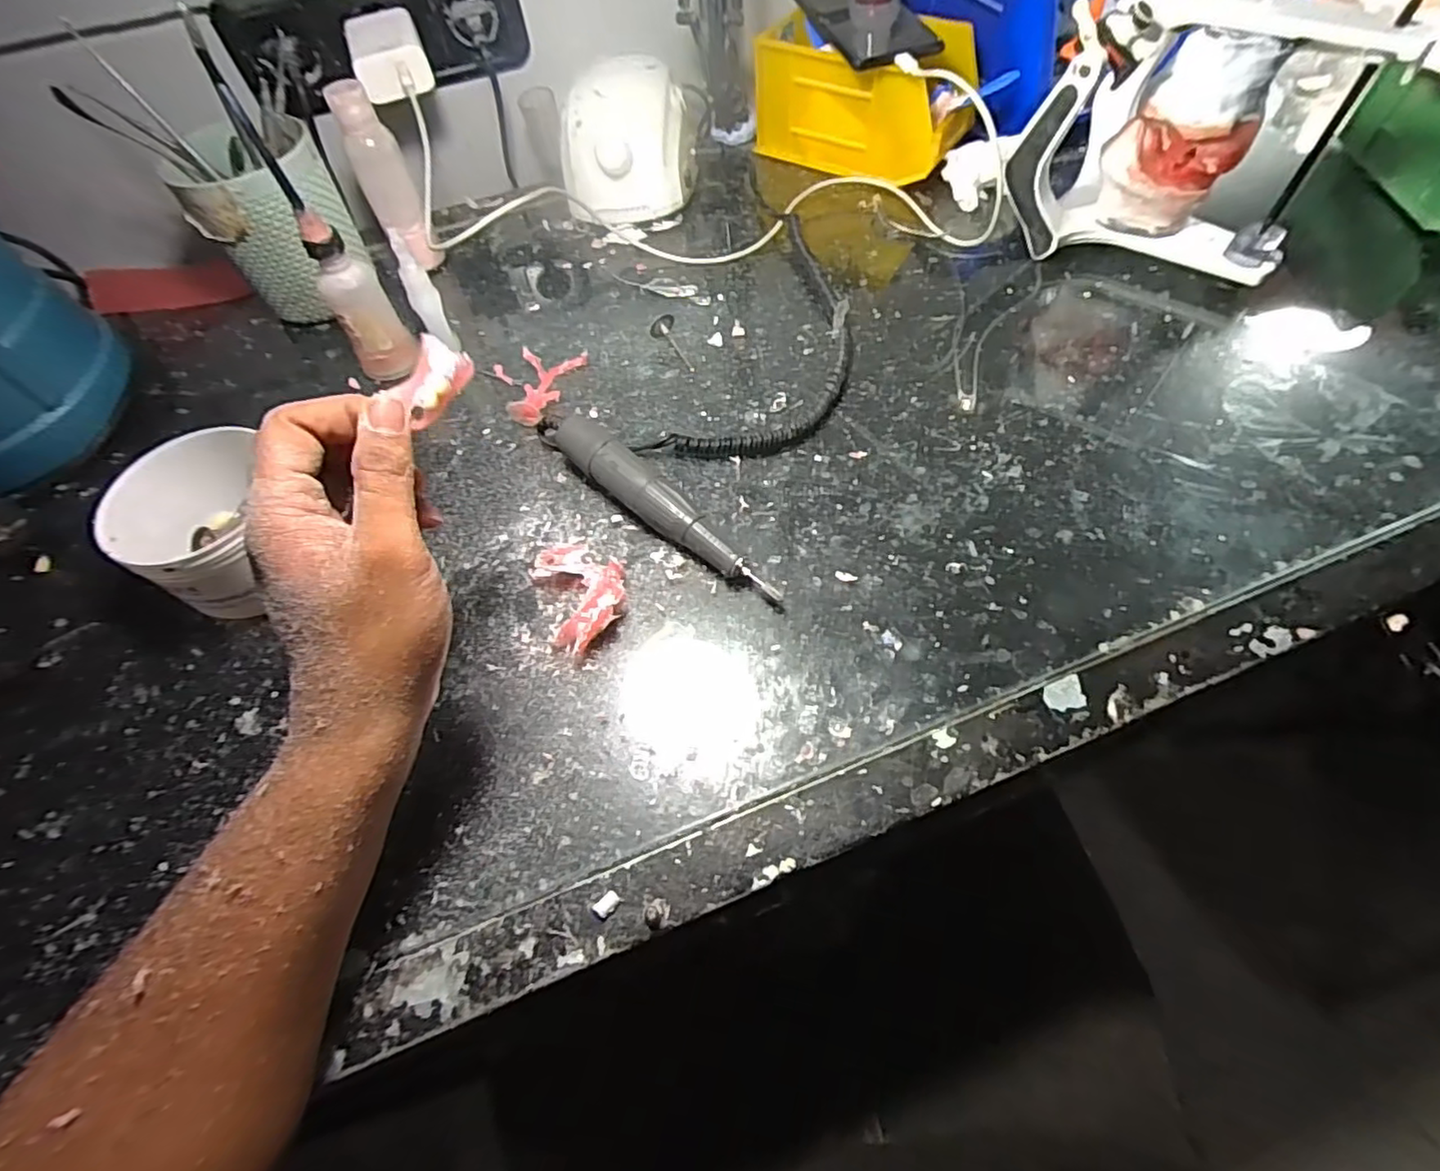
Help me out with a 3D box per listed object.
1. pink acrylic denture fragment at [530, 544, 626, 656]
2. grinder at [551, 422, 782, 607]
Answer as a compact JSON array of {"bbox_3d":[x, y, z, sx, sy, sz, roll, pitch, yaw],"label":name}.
[{"bbox_3d":[-0.076,0.000,0.351,0.046,0.017,0.072,-23,61,-9],"label":"pink acrylic denture fragment"},{"bbox_3d":[-0.035,-0.042,0.367,0.025,0.031,0.165,-40,65,-18],"label":"grinder"}]

